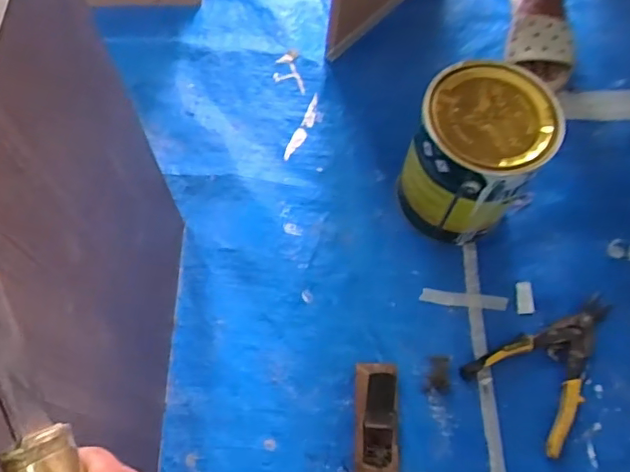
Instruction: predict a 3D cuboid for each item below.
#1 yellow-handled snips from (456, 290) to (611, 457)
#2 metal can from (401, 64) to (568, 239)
[{"bbox_3d":[0.315,0.157,0.734,0.212,0.033,0.140,-41,74,-18],"label":"yellow-handled snips"},{"bbox_3d":[0.204,-0.099,0.742,0.155,0.210,0.147,1,66,-2],"label":"metal can"}]

